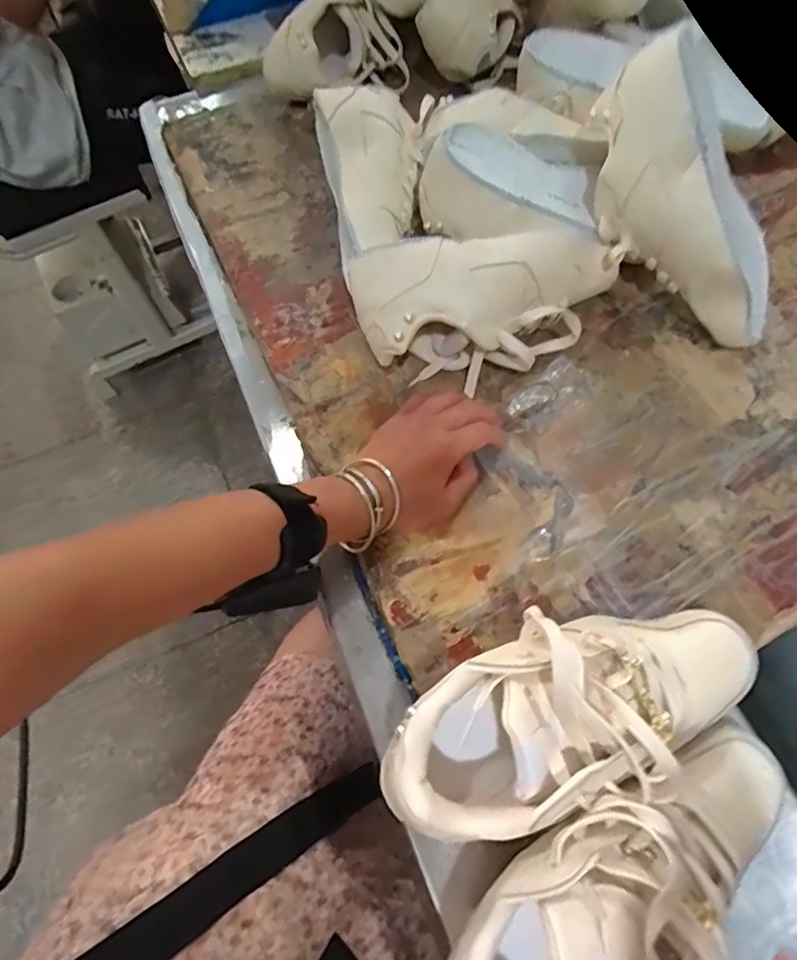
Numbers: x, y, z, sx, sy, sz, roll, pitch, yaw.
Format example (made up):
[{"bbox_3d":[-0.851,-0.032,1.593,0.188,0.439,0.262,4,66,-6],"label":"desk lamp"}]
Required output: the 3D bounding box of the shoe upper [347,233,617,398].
[{"bbox_3d":[0.081,-0.140,0.448,0.232,0.111,0.092,-11,69,-15],"label":"shoe upper"}]

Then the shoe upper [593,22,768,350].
[{"bbox_3d":[0.231,-0.217,0.437,0.099,0.067,0.233,-37,107,-11],"label":"shoe upper"}]

